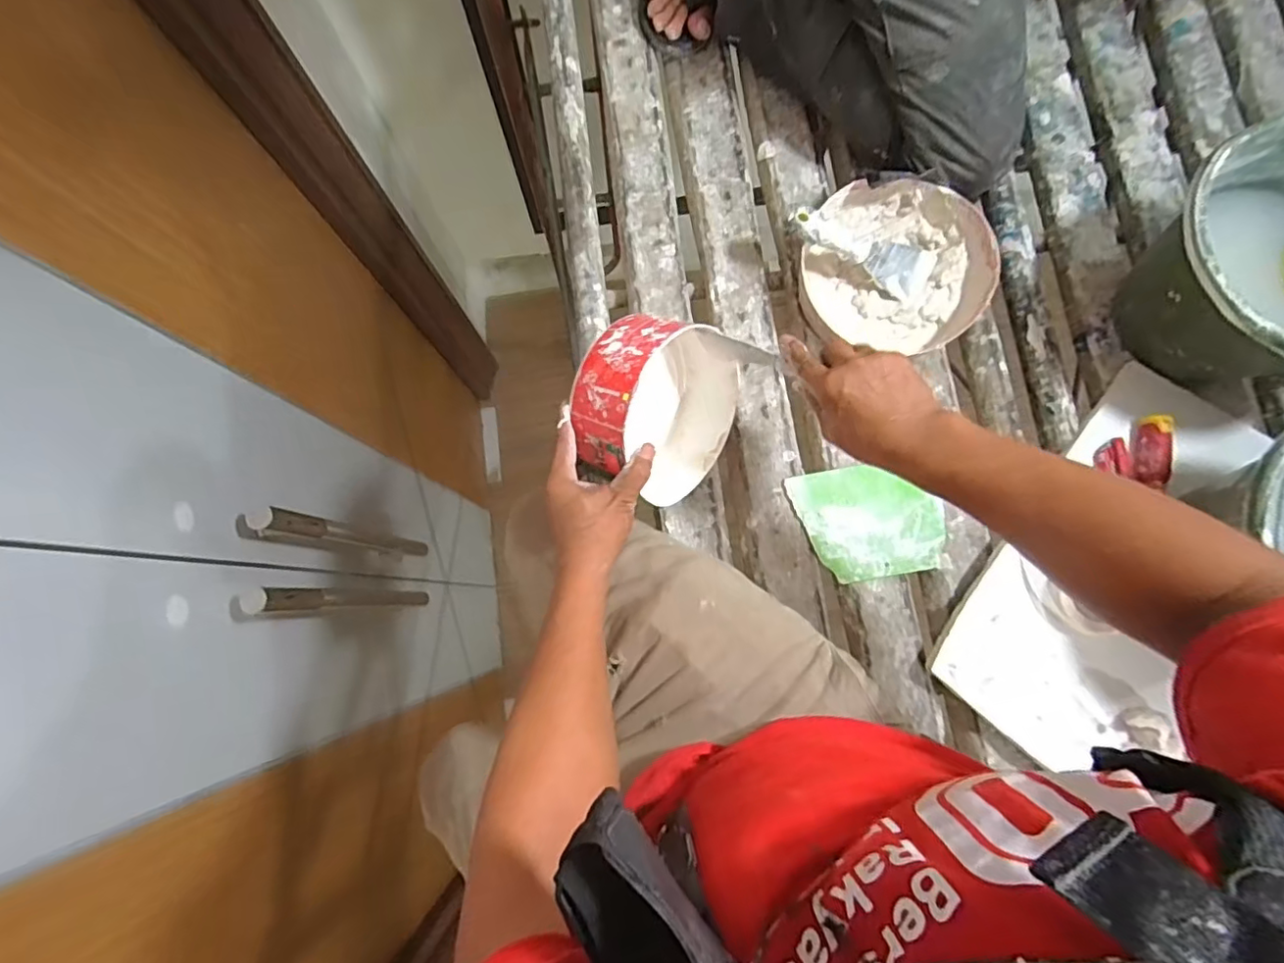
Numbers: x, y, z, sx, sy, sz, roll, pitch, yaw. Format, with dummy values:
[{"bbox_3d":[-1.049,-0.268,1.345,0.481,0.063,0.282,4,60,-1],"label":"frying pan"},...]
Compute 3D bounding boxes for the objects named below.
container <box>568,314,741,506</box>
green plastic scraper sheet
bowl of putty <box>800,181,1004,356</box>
[{"bbox_3d":[0.024,-0.068,0.609,0.095,0.205,0.177,19,93,34],"label":"container"},{"bbox_3d":[0.256,0.044,0.670,0.156,0.008,0.126,-10,77,-1],"label":"green plastic scraper sheet"},{"bbox_3d":[0.285,-0.245,0.690,0.221,0.076,0.188,7,80,1],"label":"bowl of putty"}]

